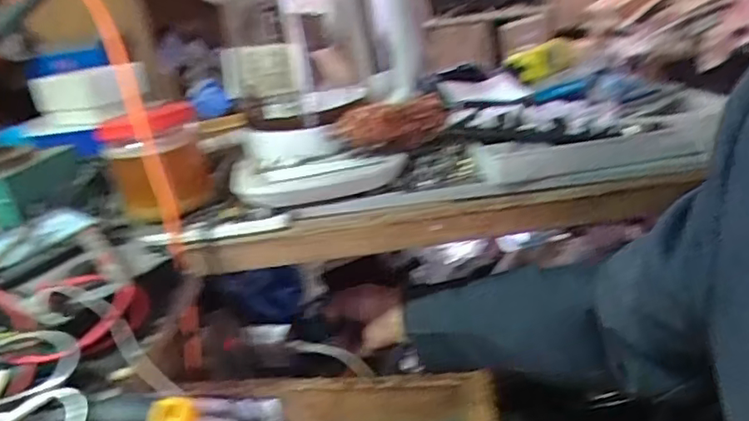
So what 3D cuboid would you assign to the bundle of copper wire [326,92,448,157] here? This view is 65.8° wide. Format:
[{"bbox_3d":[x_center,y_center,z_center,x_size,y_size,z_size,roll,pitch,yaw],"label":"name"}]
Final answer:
[{"bbox_3d":[0.018,-0.088,0.595,0.138,0.047,0.052,-23,27,-31],"label":"bundle of copper wire"}]

